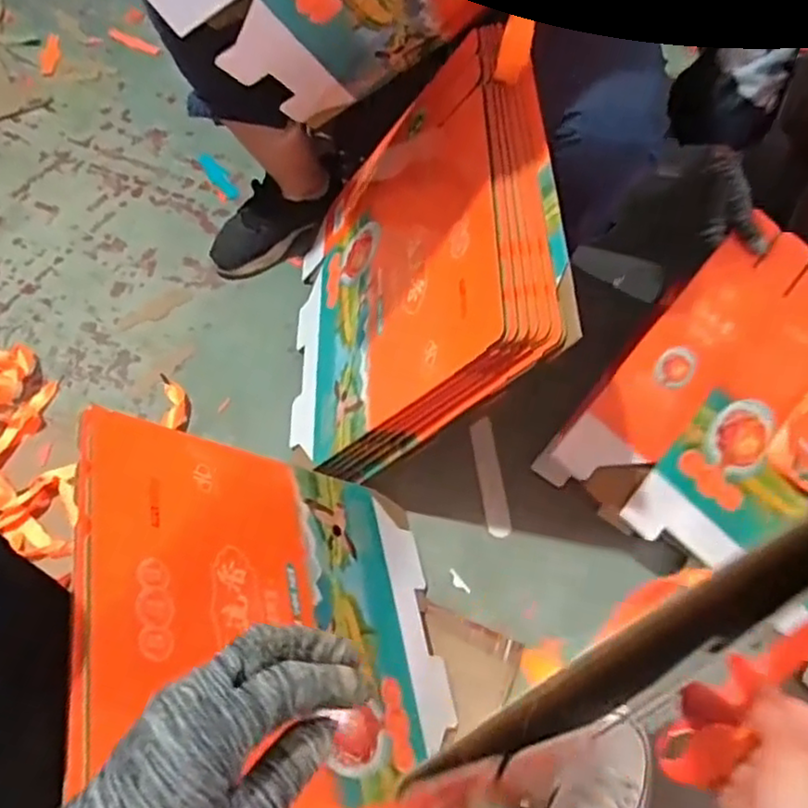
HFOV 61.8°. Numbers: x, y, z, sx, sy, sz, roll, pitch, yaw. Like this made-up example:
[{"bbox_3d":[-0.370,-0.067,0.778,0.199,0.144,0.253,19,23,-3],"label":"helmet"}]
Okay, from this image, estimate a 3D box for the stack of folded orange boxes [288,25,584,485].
[{"bbox_3d":[-0.004,-0.151,0.798,0.055,0.450,0.432,18,57,-30],"label":"stack of folded orange boxes"}]

